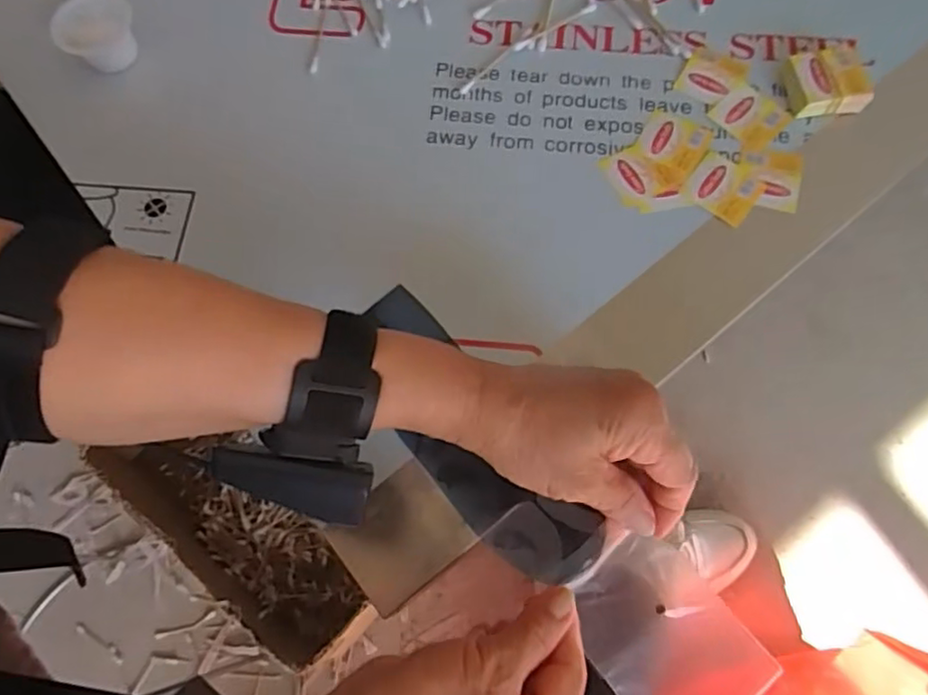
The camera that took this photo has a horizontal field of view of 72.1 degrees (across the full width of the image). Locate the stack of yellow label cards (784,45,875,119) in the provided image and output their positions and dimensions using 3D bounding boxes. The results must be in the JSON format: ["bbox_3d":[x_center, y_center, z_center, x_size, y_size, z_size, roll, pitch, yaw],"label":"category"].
[{"bbox_3d":[0.241,-0.177,0.424,0.046,0.015,0.046,-4,70,0],"label":"stack of yellow label cards"}]

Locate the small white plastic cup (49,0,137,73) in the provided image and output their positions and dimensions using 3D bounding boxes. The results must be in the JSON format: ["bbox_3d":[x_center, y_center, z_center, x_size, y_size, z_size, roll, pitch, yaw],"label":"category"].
[{"bbox_3d":[-0.253,-0.218,0.447,0.054,0.032,0.051,-41,75,-11],"label":"small white plastic cup"}]

